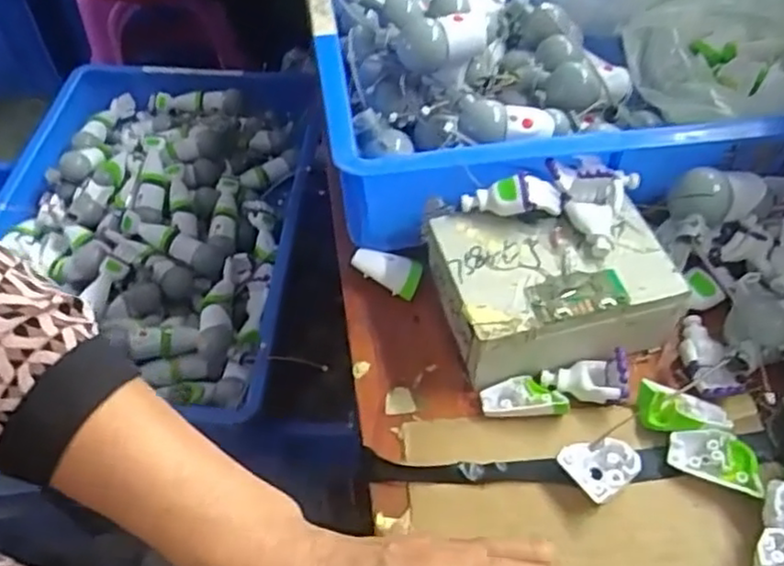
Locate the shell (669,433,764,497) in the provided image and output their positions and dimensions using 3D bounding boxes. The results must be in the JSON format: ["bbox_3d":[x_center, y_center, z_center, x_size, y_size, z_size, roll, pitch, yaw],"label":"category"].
[{"bbox_3d":[0.163,0.089,0.344,0.042,0.015,0.025,15,53,15],"label":"shell"}]

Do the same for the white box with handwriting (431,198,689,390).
[{"bbox_3d":[0.092,0.001,0.399,0.123,0.052,0.093,-10,51,-5],"label":"white box with handwriting"}]

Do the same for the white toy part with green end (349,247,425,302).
[{"bbox_3d":[-0.003,-0.005,0.435,0.045,0.020,0.021,18,54,17],"label":"white toy part with green end"}]

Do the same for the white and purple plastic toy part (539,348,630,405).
[{"bbox_3d":[0.106,0.052,0.372,0.042,0.021,0.029,-6,51,-2],"label":"white and purple plastic toy part"}]

